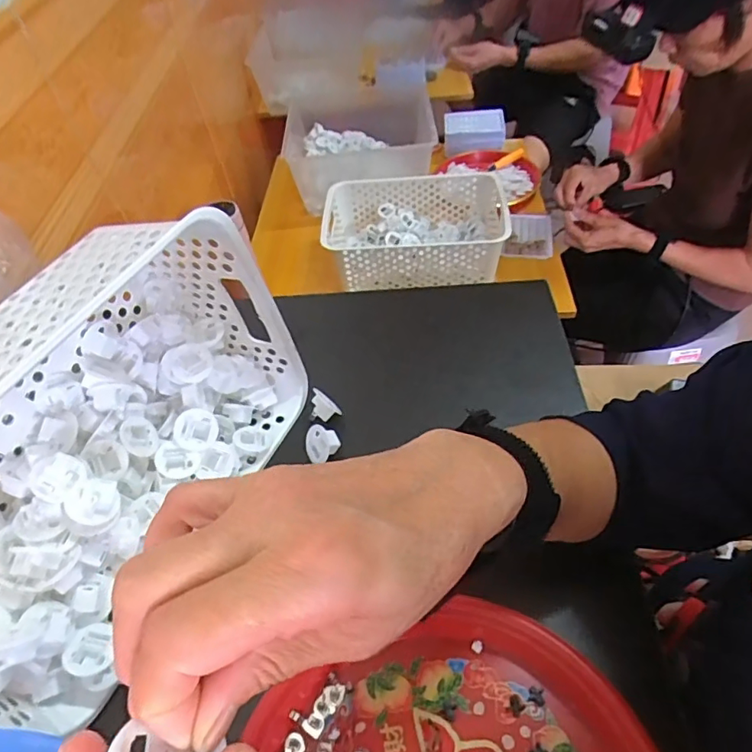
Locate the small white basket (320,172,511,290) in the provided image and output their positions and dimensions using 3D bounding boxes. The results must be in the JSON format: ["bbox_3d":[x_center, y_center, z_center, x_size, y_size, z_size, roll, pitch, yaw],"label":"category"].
[{"bbox_3d":[0.068,-0.258,0.935,0.306,0.093,0.206,0,50,5],"label":"small white basket"}]

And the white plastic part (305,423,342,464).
[{"bbox_3d":[-0.046,0.056,0.444,0.028,0.020,0.026,-2,50,3],"label":"white plastic part"}]

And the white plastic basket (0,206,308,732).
[{"bbox_3d":[-0.196,0.042,0.352,0.129,0.183,0.303,19,54,19],"label":"white plastic basket"}]

